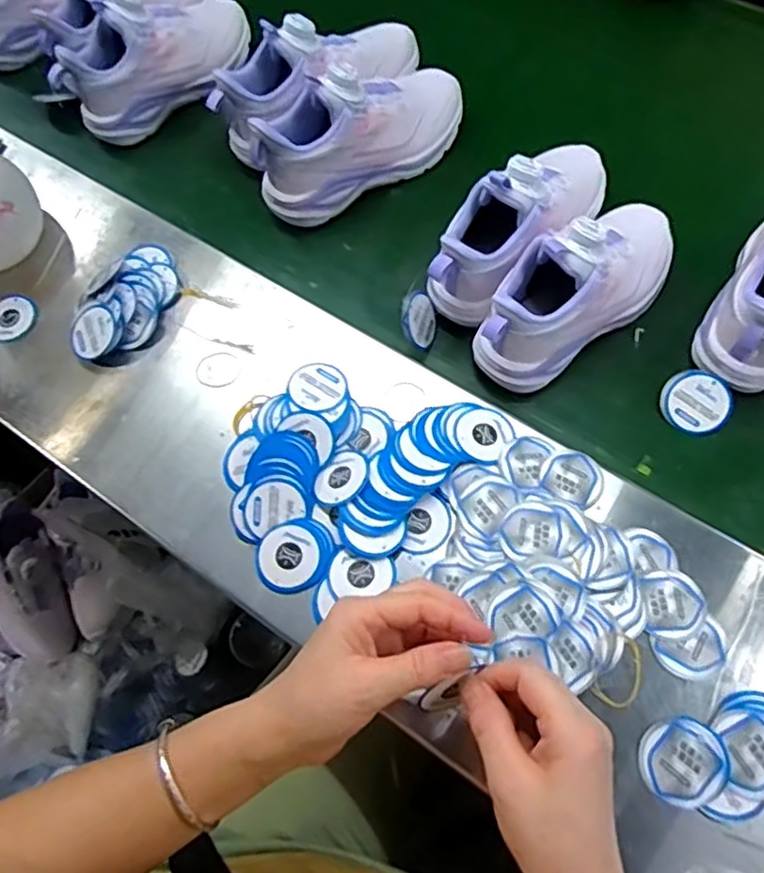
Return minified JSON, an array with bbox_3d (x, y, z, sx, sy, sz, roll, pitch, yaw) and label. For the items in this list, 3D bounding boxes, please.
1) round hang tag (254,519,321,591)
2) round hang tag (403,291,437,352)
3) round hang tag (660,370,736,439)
[{"bbox_3d":[-0.069,0.088,0.492,0.045,0.005,0.052,31,84,14],"label":"round hang tag"},{"bbox_3d":[0.035,-0.099,0.572,0.007,0.045,0.045,8,82,43],"label":"round hang tag"},{"bbox_3d":[0.253,-0.027,0.537,0.052,0.006,0.049,1,93,18],"label":"round hang tag"}]

